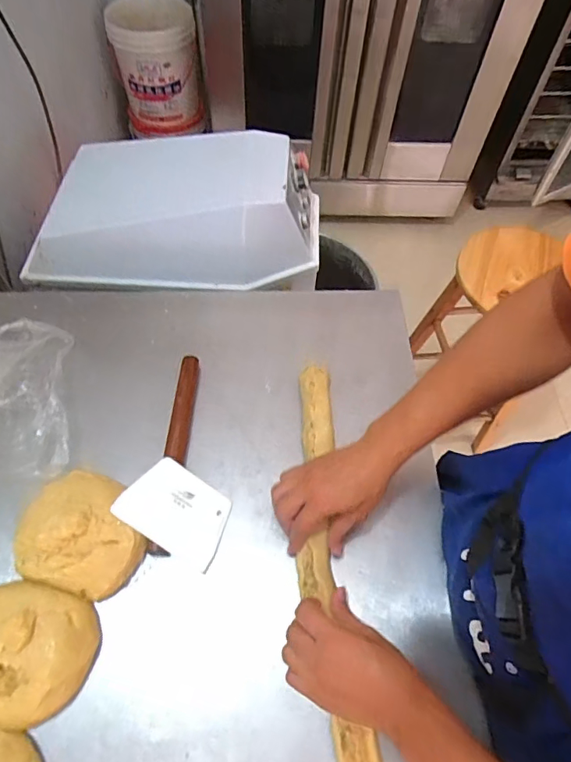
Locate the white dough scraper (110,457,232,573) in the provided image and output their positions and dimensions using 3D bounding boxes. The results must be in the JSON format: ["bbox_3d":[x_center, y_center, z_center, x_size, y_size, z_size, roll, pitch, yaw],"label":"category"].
[{"bbox_3d":[-0.132,0.161,0.581,0.131,0.008,0.092,37,62,-7],"label":"white dough scraper"}]

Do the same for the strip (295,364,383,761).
[{"bbox_3d":[0.065,0.233,0.537,0.093,0.039,0.591,-1,60,-5],"label":"strip"}]

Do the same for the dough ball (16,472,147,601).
[{"bbox_3d":[-0.237,0.176,0.556,0.146,0.056,0.137,15,59,7],"label":"dough ball"}]

